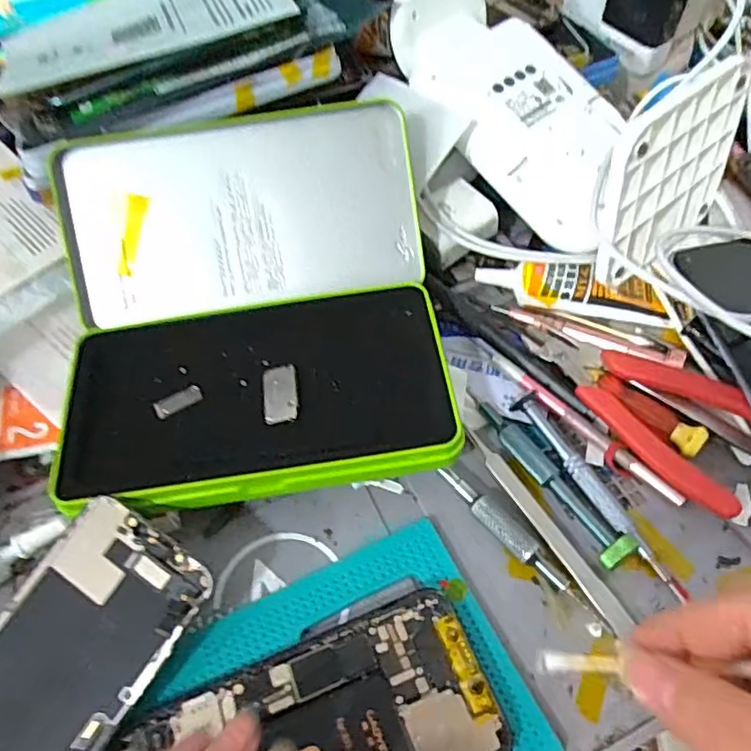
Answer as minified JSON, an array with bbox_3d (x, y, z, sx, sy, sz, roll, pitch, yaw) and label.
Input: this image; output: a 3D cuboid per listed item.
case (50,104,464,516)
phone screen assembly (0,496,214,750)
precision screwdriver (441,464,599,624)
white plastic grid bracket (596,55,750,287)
[{"bbox_3d":[-0.066,-0.042,0.314,0.188,0.070,0.200,-8,57,-3],"label":"case"},{"bbox_3d":[-0.132,0.124,0.241,0.066,0.008,0.141,30,76,16],"label":"phone screen assembly"},{"bbox_3d":[0.065,0.075,0.281,0.014,0.007,0.090,-39,63,-21],"label":"precision screwdriver"},{"bbox_3d":[0.151,-0.101,0.312,0.110,0.095,0.021,-37,62,-20],"label":"white plastic grid bracket"}]

